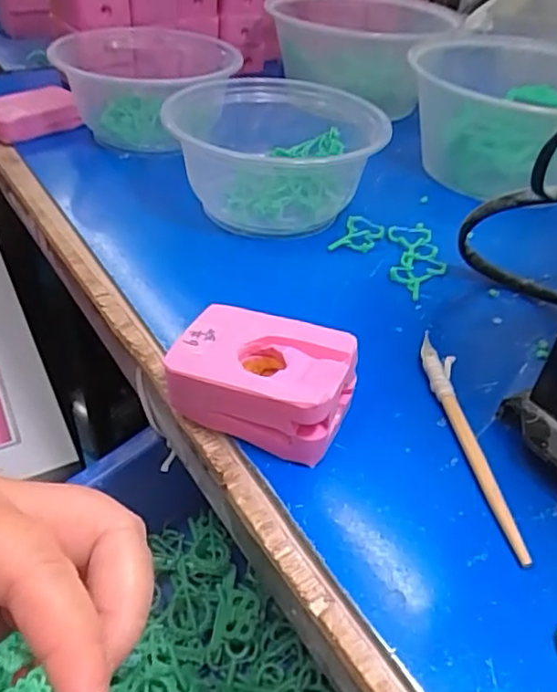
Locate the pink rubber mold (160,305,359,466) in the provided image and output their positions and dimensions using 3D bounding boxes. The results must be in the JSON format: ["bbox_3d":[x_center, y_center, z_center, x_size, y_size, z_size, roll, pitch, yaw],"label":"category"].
[{"bbox_3d":[-0.007,0.014,0.254,0.070,0.038,0.044,19,43,17],"label":"pink rubber mold"}]

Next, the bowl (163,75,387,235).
[{"bbox_3d":[-0.001,-0.119,0.390,0.121,0.064,0.127,2,40,-2],"label":"bowl"}]

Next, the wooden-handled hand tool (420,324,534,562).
[{"bbox_3d":[0.080,0.036,0.258,0.014,0.008,0.120,-1,41,-6],"label":"wooden-handled hand tool"}]

